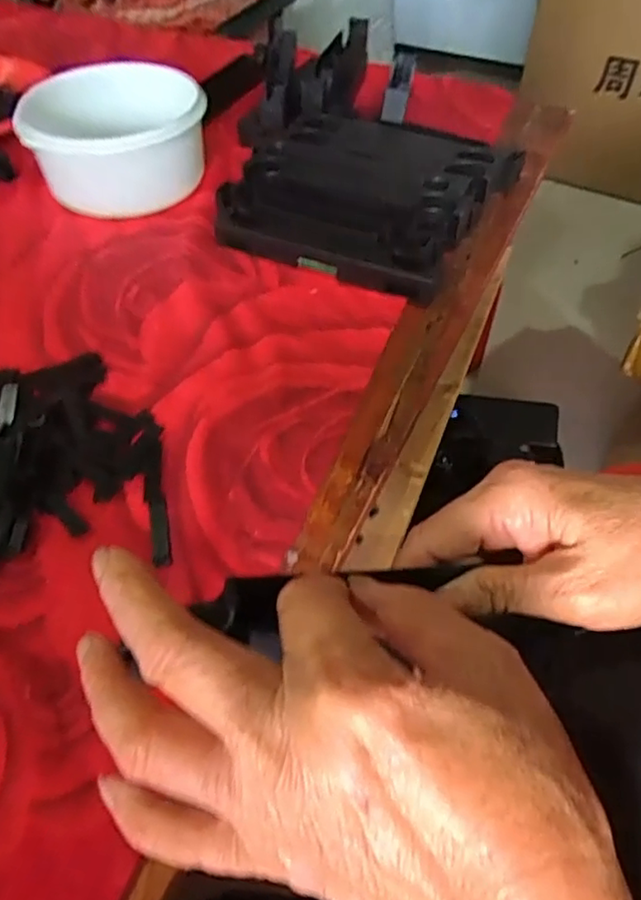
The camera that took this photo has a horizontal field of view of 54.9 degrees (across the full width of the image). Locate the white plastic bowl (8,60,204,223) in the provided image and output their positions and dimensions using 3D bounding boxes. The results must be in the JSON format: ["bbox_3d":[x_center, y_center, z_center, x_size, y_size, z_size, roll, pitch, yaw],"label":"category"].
[{"bbox_3d":[-0.183,-0.295,0.565,0.149,0.069,0.153,-1,64,2],"label":"white plastic bowl"}]

